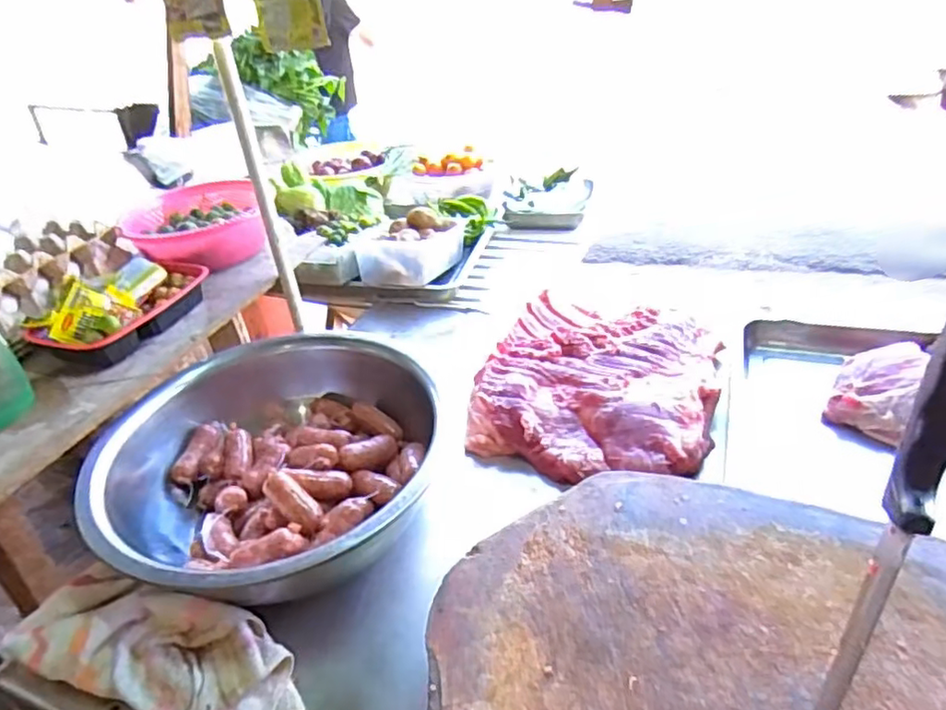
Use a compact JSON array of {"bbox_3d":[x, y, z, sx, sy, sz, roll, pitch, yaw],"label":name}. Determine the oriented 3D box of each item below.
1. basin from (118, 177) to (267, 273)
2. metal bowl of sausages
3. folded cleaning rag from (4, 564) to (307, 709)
[{"bbox_3d":[-0.448,-0.212,1.020,0.195,0.073,0.230,-17,37,-14],"label":"basin"},{"bbox_3d":[-0.228,0.128,0.677,0.331,0.137,0.310,-5,36,3],"label":"metal bowl of sausages"},{"bbox_3d":[-0.284,0.270,0.571,0.285,0.052,0.104,8,38,20],"label":"folded cleaning rag"}]

